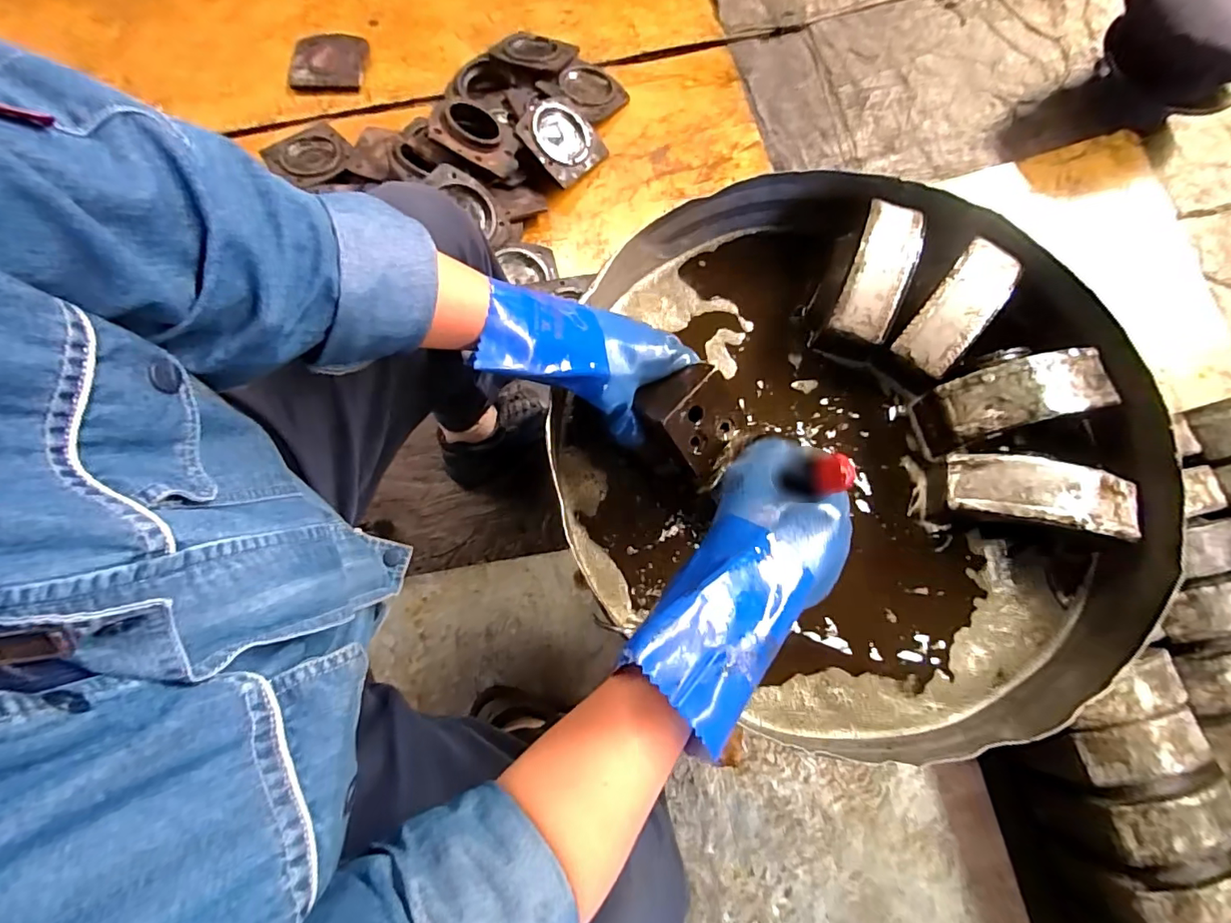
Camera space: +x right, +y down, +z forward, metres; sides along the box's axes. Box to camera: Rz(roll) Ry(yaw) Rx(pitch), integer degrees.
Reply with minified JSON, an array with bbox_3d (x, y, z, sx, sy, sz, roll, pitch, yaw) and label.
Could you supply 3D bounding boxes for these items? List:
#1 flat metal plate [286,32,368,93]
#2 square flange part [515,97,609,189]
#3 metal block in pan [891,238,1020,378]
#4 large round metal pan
[{"bbox_3d":[-0.669,-0.930,1.237,0.187,0.019,0.191,0,78,0],"label":"flat metal plate"},{"bbox_3d":[-0.104,-0.646,1.059,0.159,0.021,0.166,43,64,-15],"label":"square flange part"},{"bbox_3d":[0.358,-0.161,0.548,0.058,0.032,0.155,40,80,8],"label":"metal block in pan"},{"bbox_3d":[0.237,-0.023,0.544,0.559,0.102,0.546,0,78,0],"label":"large round metal pan"}]

